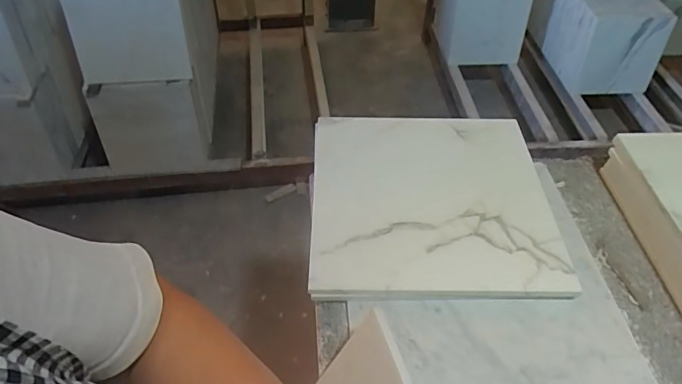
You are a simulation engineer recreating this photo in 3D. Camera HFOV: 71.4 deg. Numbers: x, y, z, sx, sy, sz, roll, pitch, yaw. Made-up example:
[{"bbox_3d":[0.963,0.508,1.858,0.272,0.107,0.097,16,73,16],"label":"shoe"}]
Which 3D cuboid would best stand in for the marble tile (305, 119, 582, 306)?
[{"bbox_3d":[0.114,0.005,0.623,0.296,0.028,0.299,-1,47,0],"label":"marble tile"}]

